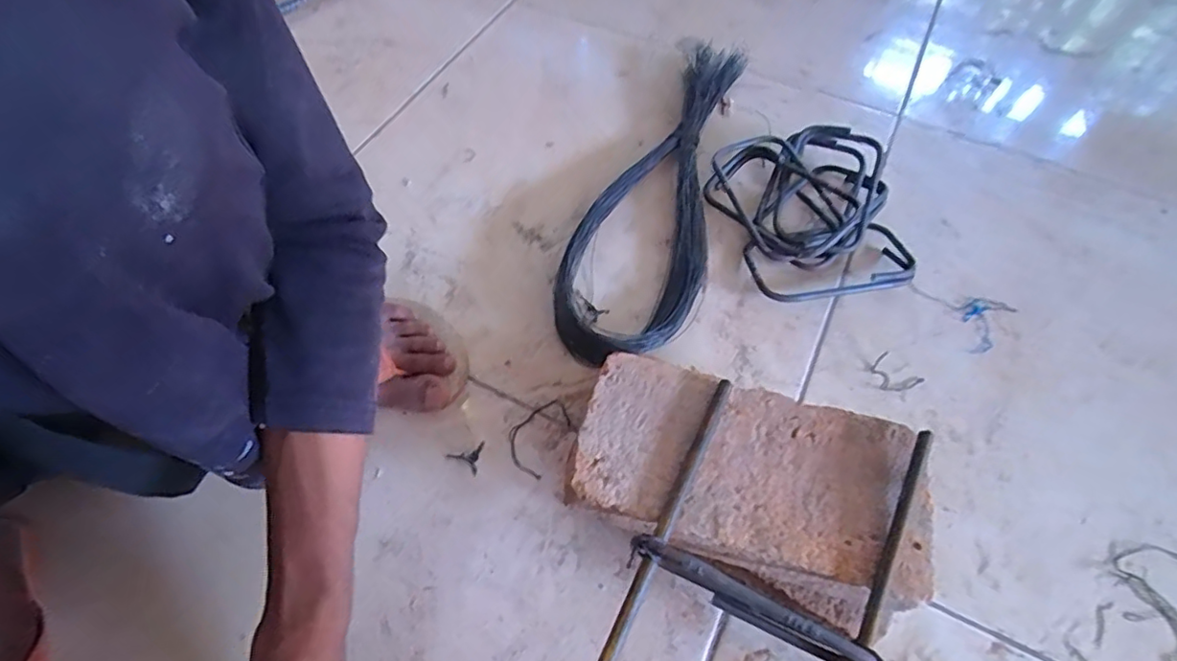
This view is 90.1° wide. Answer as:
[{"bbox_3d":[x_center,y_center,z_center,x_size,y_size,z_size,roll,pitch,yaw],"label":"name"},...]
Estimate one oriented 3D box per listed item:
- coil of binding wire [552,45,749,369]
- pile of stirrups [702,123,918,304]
[{"bbox_3d":[0.089,-0.143,0.579,0.125,0.043,0.418,24,61,13],"label":"coil of binding wire"},{"bbox_3d":[0.211,-0.116,0.565,0.170,0.044,0.185,-8,59,-6],"label":"pile of stirrups"}]

